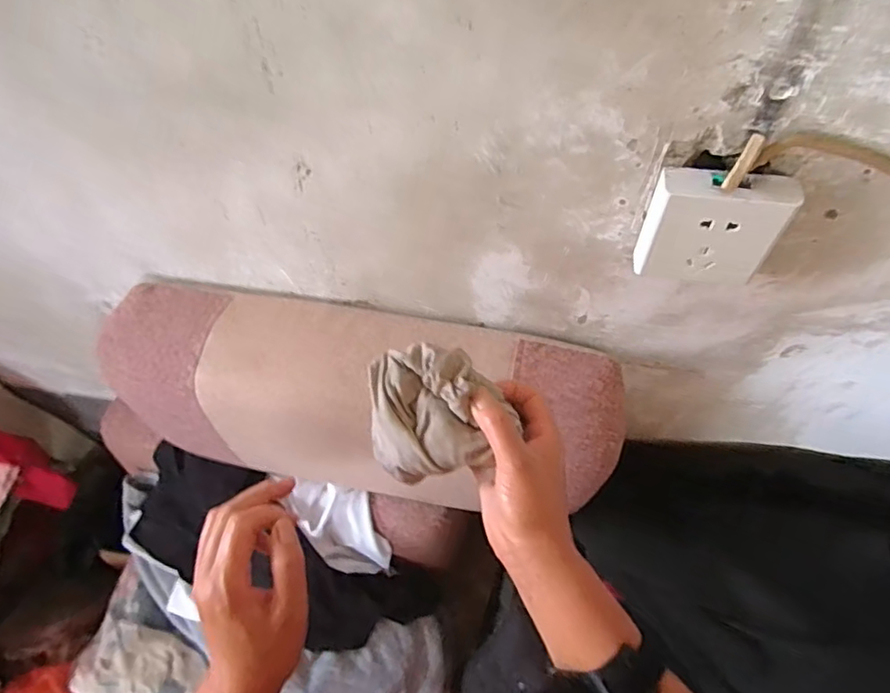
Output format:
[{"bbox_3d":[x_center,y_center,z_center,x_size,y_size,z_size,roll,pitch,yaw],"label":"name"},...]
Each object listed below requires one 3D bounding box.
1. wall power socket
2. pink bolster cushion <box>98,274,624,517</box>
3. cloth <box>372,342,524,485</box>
[{"bbox_3d":[0.191,-0.083,0.411,0.086,0.095,0.025,8,61,9],"label":"wall power socket"},{"bbox_3d":[-0.111,0.049,0.613,0.484,0.149,0.164,11,61,11],"label":"pink bolster cushion"},{"bbox_3d":[-0.008,0.048,0.420,0.095,0.069,0.083,-1,60,4],"label":"cloth"}]

